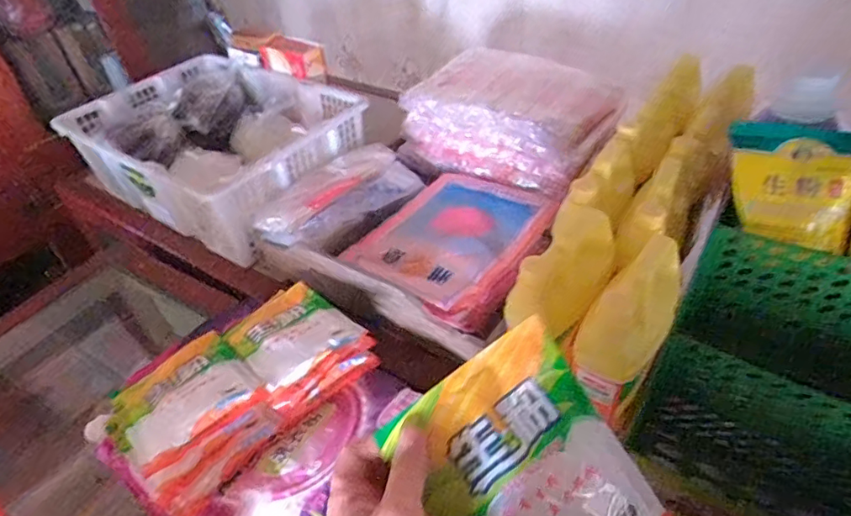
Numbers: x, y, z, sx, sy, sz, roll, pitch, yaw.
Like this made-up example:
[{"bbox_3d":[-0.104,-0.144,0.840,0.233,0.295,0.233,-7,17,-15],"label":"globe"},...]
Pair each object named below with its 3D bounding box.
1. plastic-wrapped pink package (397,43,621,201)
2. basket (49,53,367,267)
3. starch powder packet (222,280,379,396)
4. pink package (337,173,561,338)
[{"bbox_3d":[0.141,-0.250,0.926,0.336,0.171,0.187,20,46,27],"label":"plastic-wrapped pink package"},{"bbox_3d":[-0.373,-0.202,0.980,0.467,0.171,0.345,22,47,28],"label":"basket"},{"bbox_3d":[-0.166,0.087,0.649,0.128,0.020,0.170,-35,48,-30],"label":"starch powder packet"},{"bbox_3d":[0.044,-0.029,0.793,0.243,0.040,0.298,24,48,31],"label":"pink package"}]

